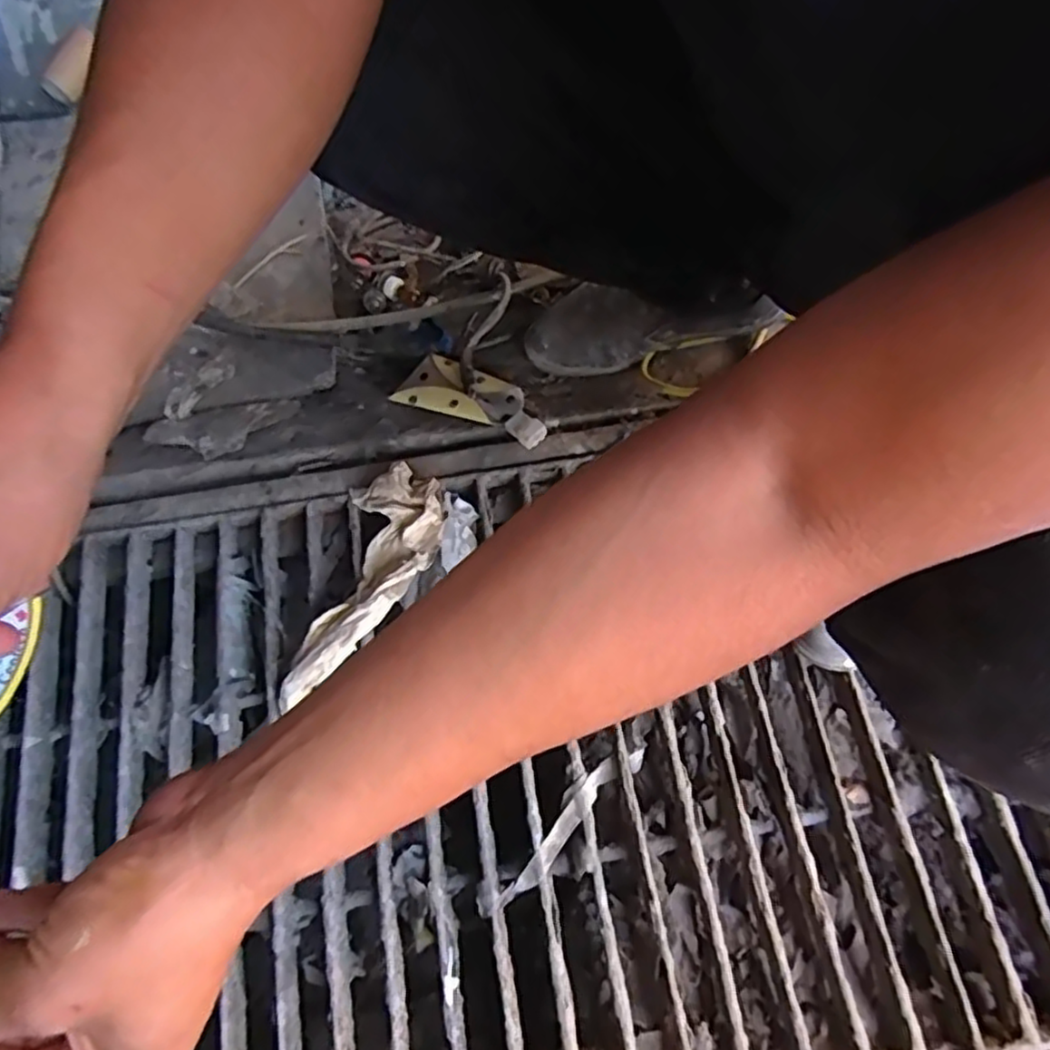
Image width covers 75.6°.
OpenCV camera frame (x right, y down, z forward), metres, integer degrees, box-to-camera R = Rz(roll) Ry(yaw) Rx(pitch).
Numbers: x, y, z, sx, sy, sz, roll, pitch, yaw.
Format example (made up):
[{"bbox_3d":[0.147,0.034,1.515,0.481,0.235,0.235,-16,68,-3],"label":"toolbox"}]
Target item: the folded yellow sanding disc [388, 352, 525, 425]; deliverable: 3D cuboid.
[{"bbox_3d":[-0.071,-0.144,0.712,0.141,0.040,0.080,19,71,9],"label":"folded yellow sanding disc"}]

